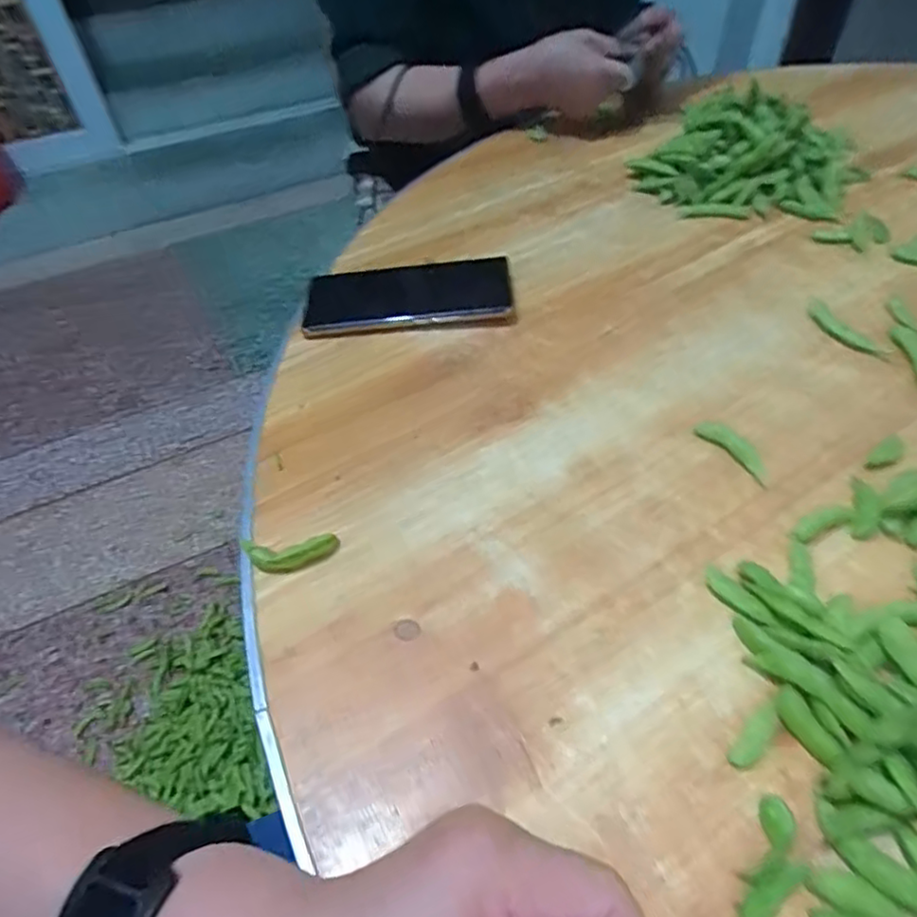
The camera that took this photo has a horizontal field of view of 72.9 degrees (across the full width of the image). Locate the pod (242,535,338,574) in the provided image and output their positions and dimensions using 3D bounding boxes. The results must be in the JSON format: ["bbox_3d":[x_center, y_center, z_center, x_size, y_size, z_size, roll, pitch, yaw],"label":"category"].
[{"bbox_3d":[-0.093,0.053,0.345,0.050,0.014,0.015,-10,50,-3],"label":"pod"}]

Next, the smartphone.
[{"bbox_3d":[-0.038,-0.127,0.484,0.156,0.015,0.066,-5,50,1],"label":"smartphone"}]

